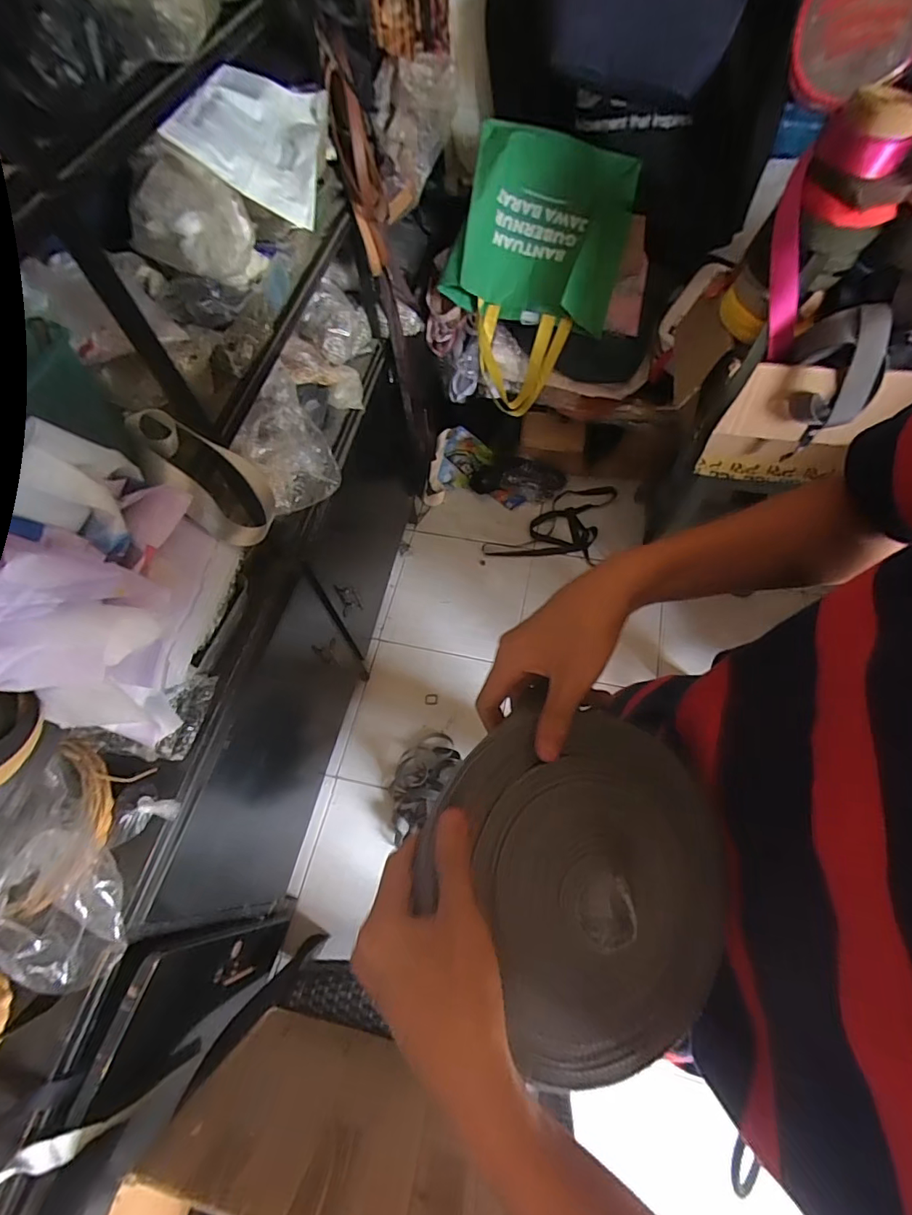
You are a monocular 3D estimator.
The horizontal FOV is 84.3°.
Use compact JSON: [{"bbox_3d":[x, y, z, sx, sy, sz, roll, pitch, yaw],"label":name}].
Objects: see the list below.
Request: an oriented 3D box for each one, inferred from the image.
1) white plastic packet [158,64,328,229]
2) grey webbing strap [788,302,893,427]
[{"bbox_3d":[-0.251,-0.613,0.640,0.162,0.042,0.271,12,58,-28],"label":"white plastic packet"},{"bbox_3d":[0.642,-0.400,0.847,0.083,0.167,0.146,-32,66,-12],"label":"grey webbing strap"}]

